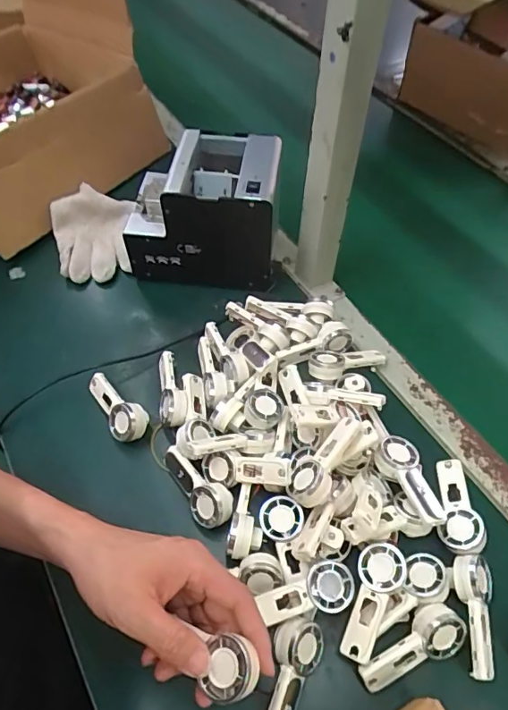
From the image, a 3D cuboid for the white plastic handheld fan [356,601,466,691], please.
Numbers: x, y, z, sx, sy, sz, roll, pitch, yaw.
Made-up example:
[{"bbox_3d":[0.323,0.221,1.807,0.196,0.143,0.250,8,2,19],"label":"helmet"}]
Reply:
[{"bbox_3d":[0.127,0.237,0.405,0.092,0.020,0.037,-22,55,-13],"label":"white plastic handheld fan"}]

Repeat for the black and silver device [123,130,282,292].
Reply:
[{"bbox_3d":[-0.060,-0.178,0.622,0.177,0.153,0.125,8,54,4],"label":"black and silver device"}]

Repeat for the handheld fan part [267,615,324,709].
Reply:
[{"bbox_3d":[0.029,0.263,0.398,0.040,0.040,0.091,13,54,10],"label":"handheld fan part"}]

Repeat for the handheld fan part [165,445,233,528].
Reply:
[{"bbox_3d":[-0.057,0.126,0.484,0.037,0.020,0.091,-38,60,-22],"label":"handheld fan part"}]

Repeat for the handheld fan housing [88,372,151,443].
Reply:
[{"bbox_3d":[-0.147,0.059,0.544,0.093,0.029,0.039,35,101,35],"label":"handheld fan housing"}]

